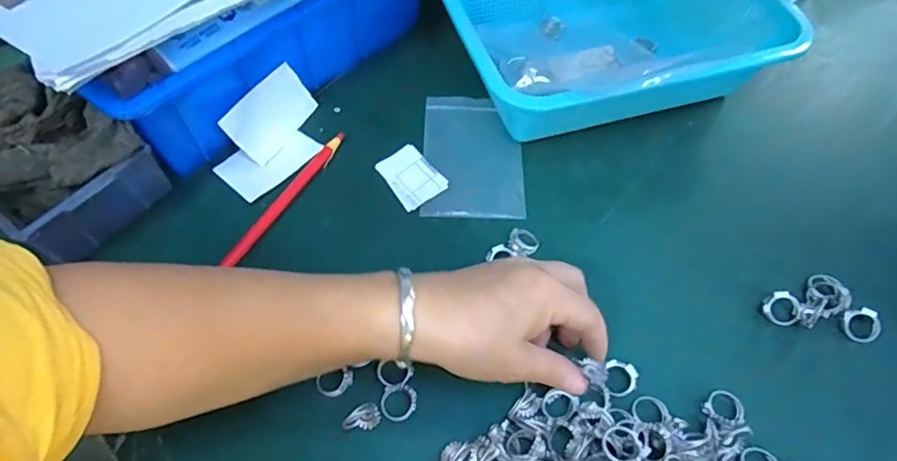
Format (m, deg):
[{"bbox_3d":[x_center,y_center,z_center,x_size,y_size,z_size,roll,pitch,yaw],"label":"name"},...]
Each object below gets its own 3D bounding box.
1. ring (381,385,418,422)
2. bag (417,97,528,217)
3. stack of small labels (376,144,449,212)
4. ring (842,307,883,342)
[{"bbox_3d":[-0.030,0.103,0.305,0.021,0.006,0.020,0,58,-1],"label":"ring"},{"bbox_3d":[0.020,-0.062,0.409,0.077,0.006,0.121,2,58,0],"label":"bag"},{"bbox_3d":[-0.029,-0.043,0.395,0.039,0.004,0.053,-33,64,-19],"label":"stack of small labels"},{"bbox_3d":[0.277,0.063,0.339,0.022,0.004,0.021,-1,84,13],"label":"ring"}]

